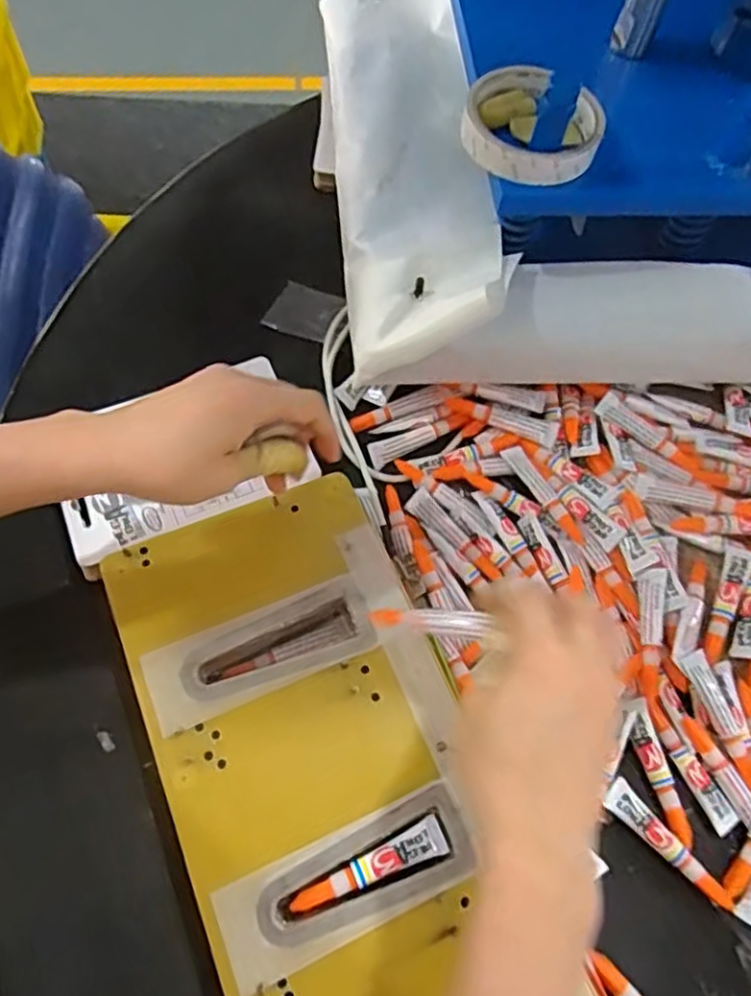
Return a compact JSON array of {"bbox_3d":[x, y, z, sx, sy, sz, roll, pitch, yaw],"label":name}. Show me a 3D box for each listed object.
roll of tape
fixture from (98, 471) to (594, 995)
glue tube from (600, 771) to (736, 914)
[{"bbox_3d":[0.100,-0.239,0.427,0.085,0.025,0.090,1,63,-2],"label":"roll of tape"},{"bbox_3d":[-0.013,0.182,0.364,0.163,0.023,0.397,-21,66,-13],"label":"fixture"},{"bbox_3d":[0.172,0.207,0.399,0.019,0.009,0.088,-38,70,-20],"label":"glue tube"}]

